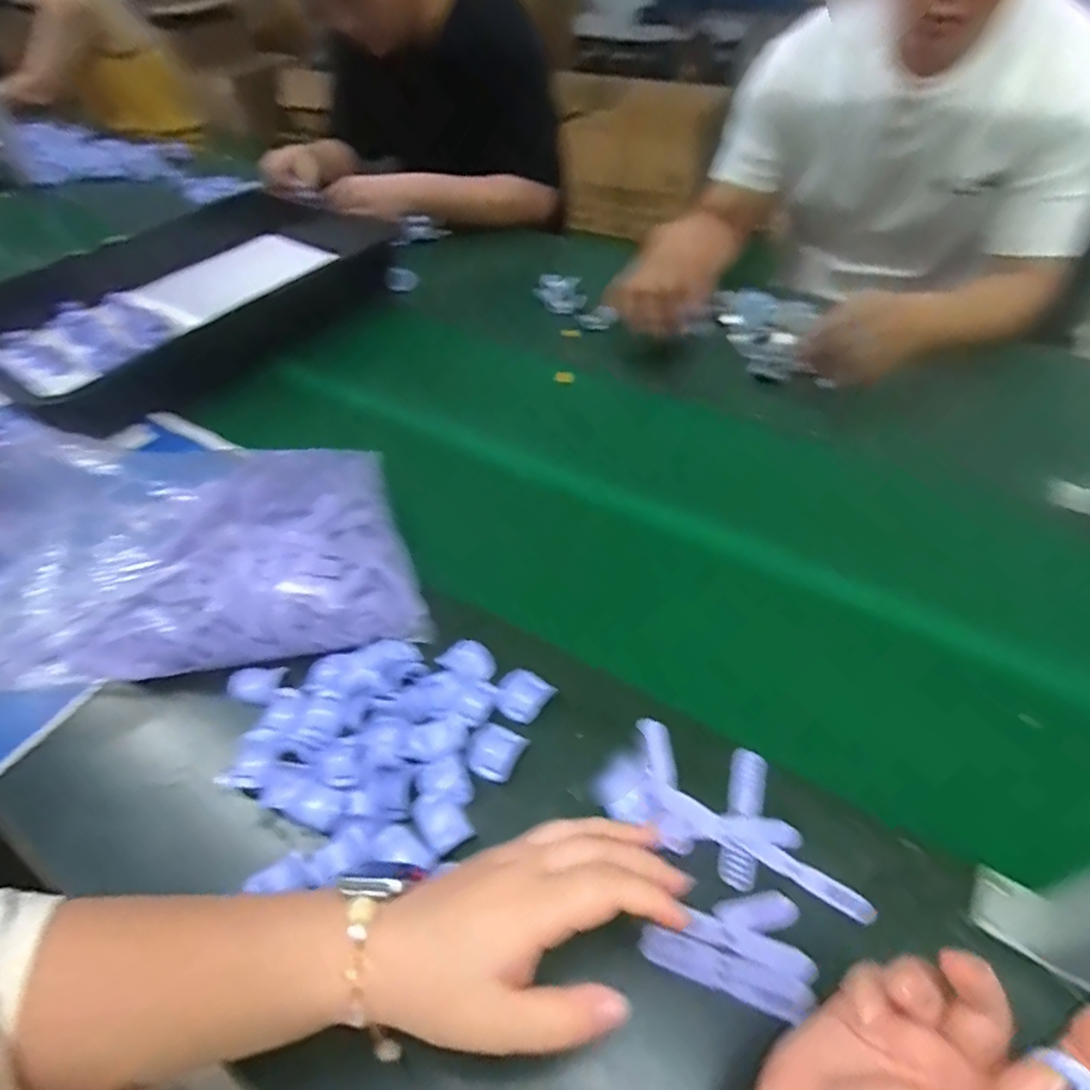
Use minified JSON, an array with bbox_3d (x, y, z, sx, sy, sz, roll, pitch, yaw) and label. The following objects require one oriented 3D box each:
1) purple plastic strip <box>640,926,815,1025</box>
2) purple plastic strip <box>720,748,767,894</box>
[{"bbox_3d":[0.106,0.254,0.381,0.097,0.006,0.021,14,49,15],"label":"purple plastic strip"},{"bbox_3d":[0.138,0.187,0.443,0.023,0.007,0.097,12,49,14],"label":"purple plastic strip"}]

